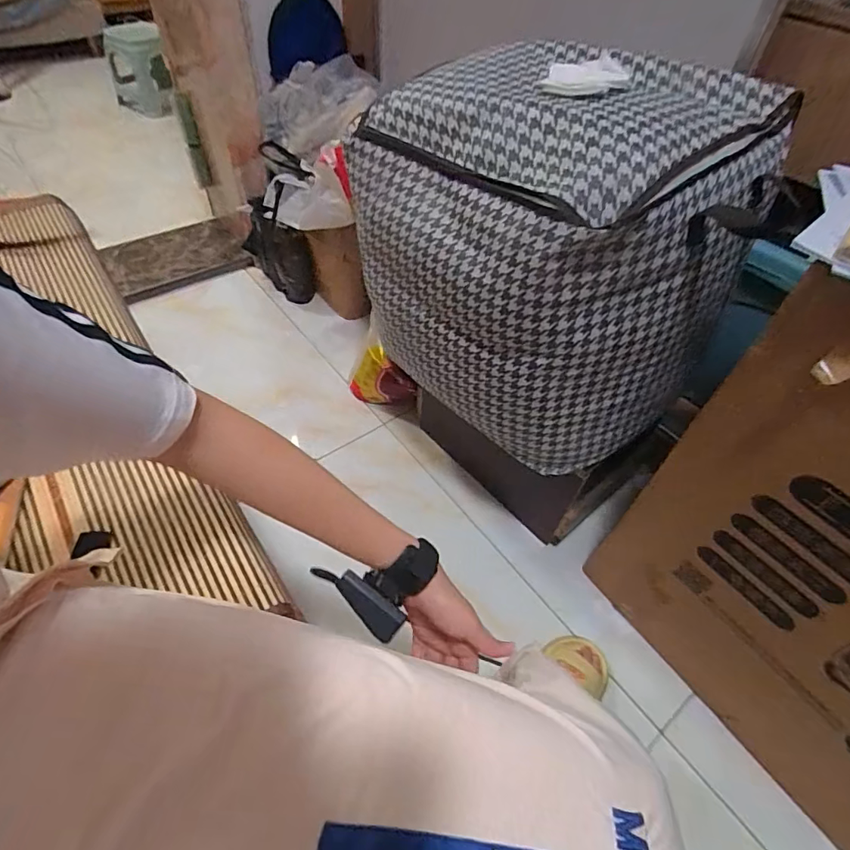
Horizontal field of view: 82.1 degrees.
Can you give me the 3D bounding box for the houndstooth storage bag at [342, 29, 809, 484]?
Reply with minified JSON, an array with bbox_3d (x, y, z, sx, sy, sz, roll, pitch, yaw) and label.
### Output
[{"bbox_3d":[0.179,-0.251,0.739,0.371,0.437,0.472,-32,59,-26],"label":"houndstooth storage bag"}]

